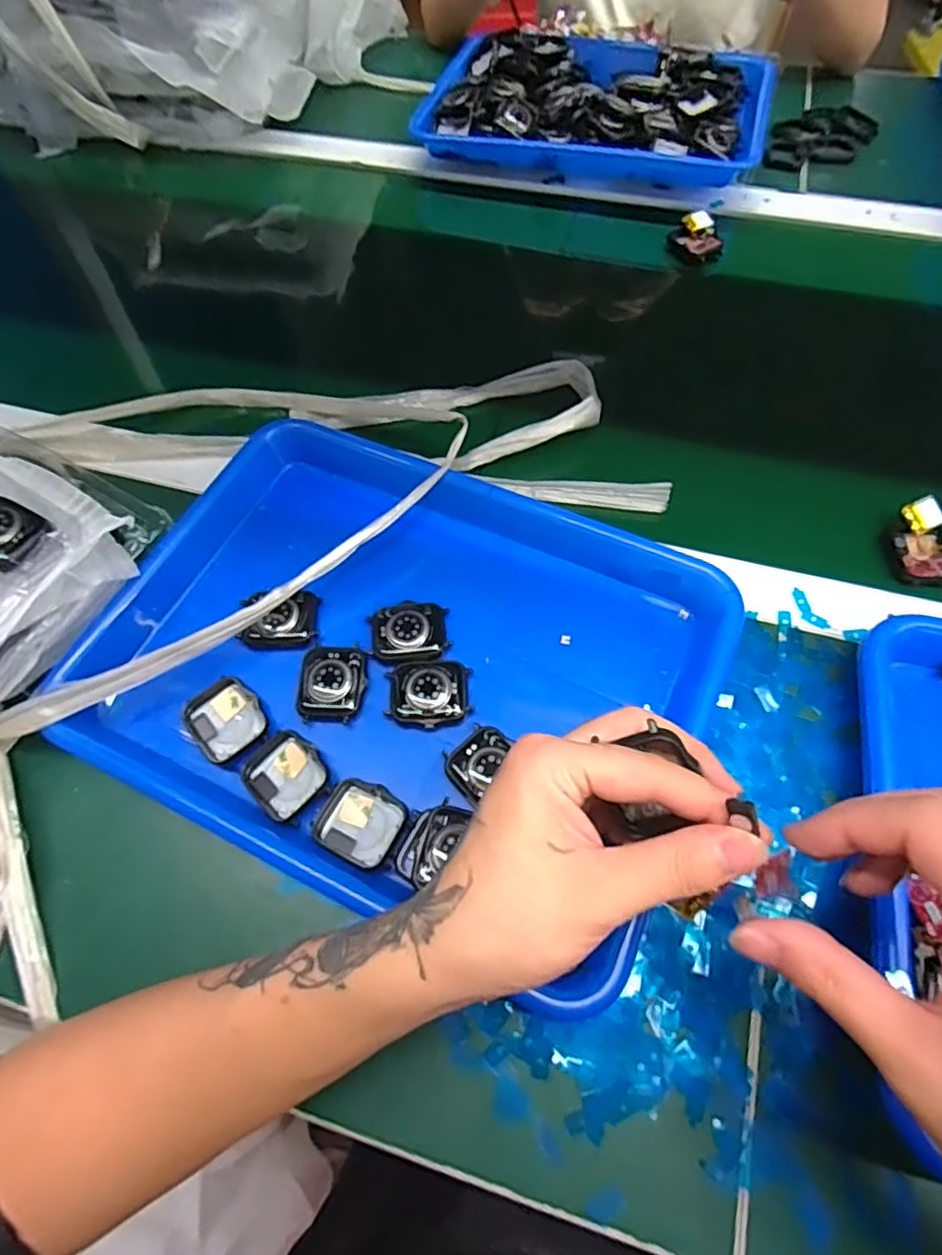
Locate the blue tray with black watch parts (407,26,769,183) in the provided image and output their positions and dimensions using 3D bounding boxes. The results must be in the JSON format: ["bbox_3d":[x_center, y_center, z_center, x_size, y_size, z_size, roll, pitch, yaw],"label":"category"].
[{"bbox_3d":[0.134,-0.552,0.643,0.330,0.052,0.249,13,64,8],"label":"blue tray with black watch parts"}]

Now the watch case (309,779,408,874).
[{"bbox_3d":[-0.056,0.101,0.318,0.043,0.013,0.039,23,66,13],"label":"watch case"}]

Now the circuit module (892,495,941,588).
[{"bbox_3d":[0.289,-0.054,0.391,0.037,0.015,0.057,2,63,3],"label":"circuit module"}]

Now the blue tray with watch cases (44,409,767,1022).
[{"bbox_3d":[-0.037,0.012,0.356,0.326,0.029,0.261,23,67,13],"label":"blue tray with watch cases"}]

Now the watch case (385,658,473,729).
[{"bbox_3d":[-0.023,0.036,0.347,0.045,0.009,0.039,-1,63,2],"label":"watch case"}]

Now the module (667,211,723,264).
[{"bbox_3d":[0.207,-0.350,0.555,0.048,0.021,0.039,39,70,19],"label":"module"}]

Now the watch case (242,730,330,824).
[{"bbox_3d":[-0.098,0.078,0.328,0.038,0.008,0.044,-42,69,-17],"label":"watch case"}]

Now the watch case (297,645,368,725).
[{"bbox_3d":[-0.079,0.030,0.350,0.037,0.006,0.043,2,63,3],"label":"watch case"}]

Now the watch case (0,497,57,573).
[{"bbox_3d":[-0.258,-0.054,0.334,0.049,0.010,0.036,26,67,14],"label":"watch case"}]

